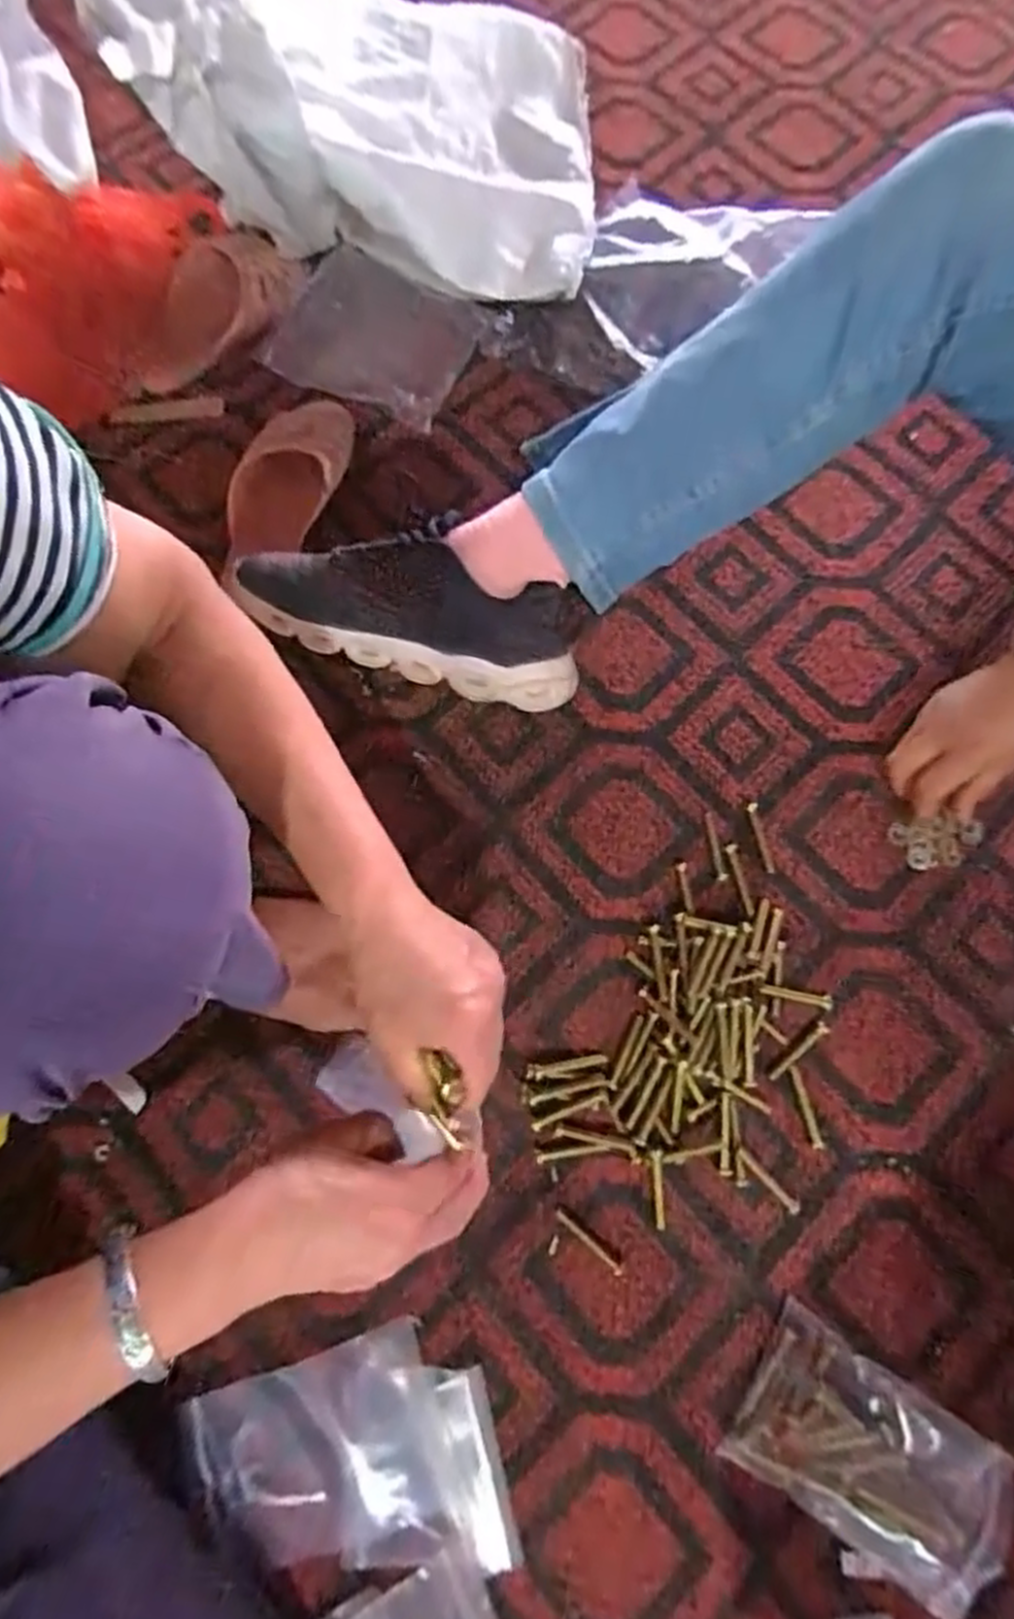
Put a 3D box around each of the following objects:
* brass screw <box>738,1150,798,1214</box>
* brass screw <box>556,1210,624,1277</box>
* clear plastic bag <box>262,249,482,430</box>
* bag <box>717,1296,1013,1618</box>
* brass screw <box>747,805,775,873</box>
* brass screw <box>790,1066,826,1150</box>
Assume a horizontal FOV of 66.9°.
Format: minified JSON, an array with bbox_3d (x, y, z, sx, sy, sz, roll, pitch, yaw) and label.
[{"bbox_3d":[0.173,0.246,0.506,0.053,0.005,0.008,42,78,11],"label":"brass screw"},{"bbox_3d":[0.054,0.284,0.503,0.053,0.004,0.006,39,78,10],"label":"brass screw"},{"bbox_3d":[-0.121,-0.426,0.691,0.166,0.024,0.131,27,83,4],"label":"clear plastic bag"},{"bbox_3d":[0.218,0.391,0.461,0.148,0.022,0.097,32,76,9],"label":"bag"},{"bbox_3d":[0.191,0.022,0.576,0.008,0.004,0.053,-12,74,-3],"label":"brass screw"},{"bbox_3d":[0.201,0.201,0.515,0.009,0.005,0.053,-15,74,-4],"label":"brass screw"}]

